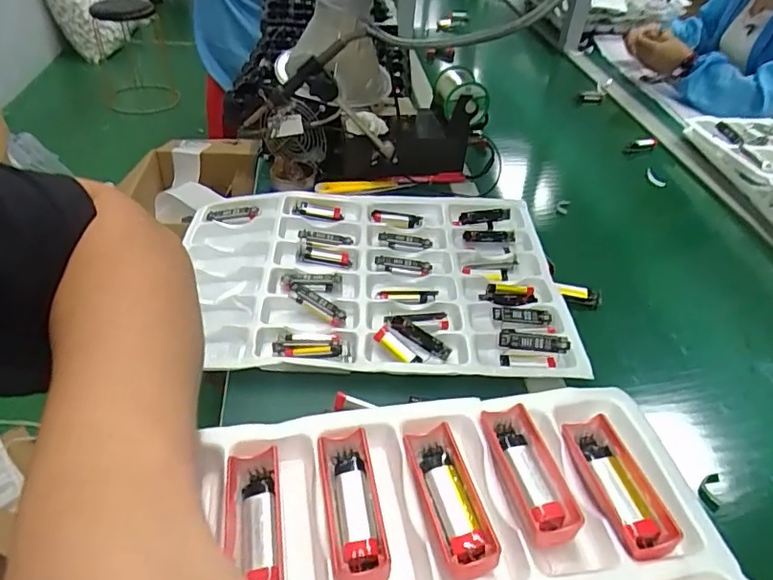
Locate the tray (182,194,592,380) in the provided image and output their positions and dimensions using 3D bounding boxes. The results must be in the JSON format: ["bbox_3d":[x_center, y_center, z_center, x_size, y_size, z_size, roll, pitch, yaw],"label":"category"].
[{"bbox_3d":[-0.021,-0.018,0.637,0.429,0.030,0.297,2,41,-2],"label":"tray"}]

